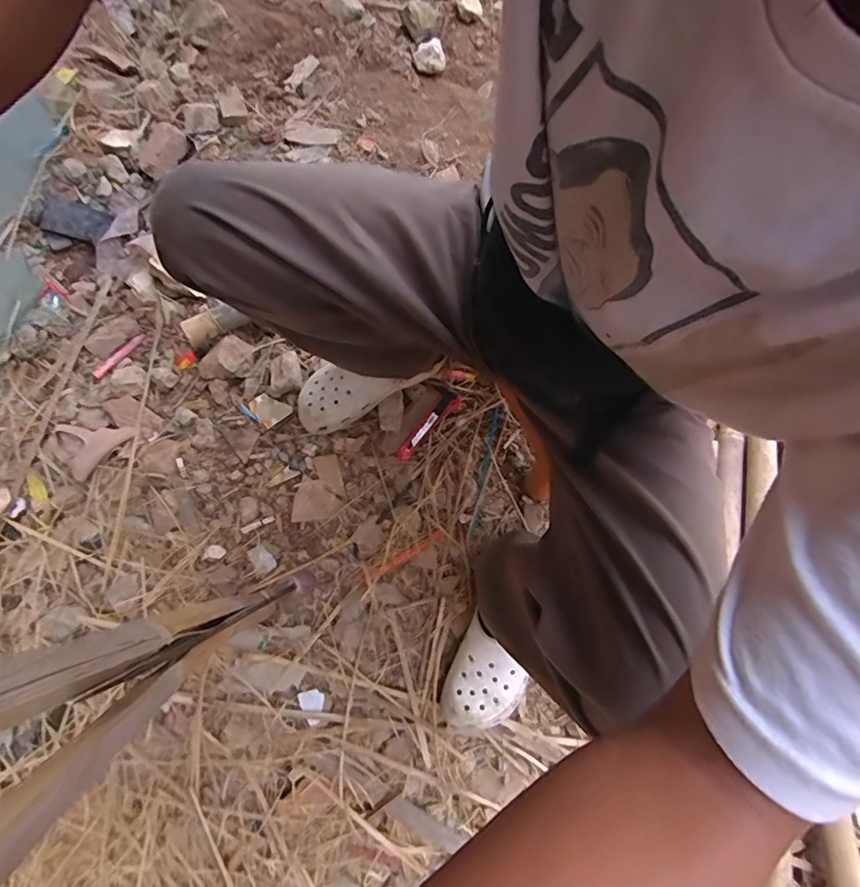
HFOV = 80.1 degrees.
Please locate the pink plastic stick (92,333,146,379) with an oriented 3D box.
[{"bbox_3d":[-0.516,-0.149,0.851,0.014,0.012,0.102,31,64,5],"label":"pink plastic stick"}]

